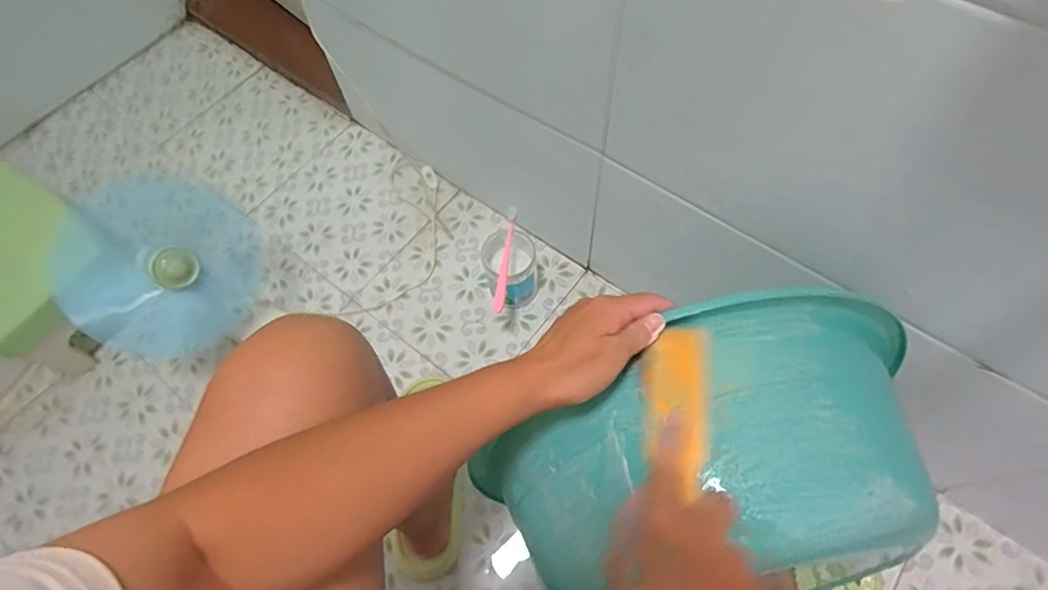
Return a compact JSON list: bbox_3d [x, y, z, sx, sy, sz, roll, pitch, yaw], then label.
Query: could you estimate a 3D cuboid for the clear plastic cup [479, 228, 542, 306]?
[{"bbox_3d":[-0.017,-0.051,0.857,0.095,0.121,0.101,-32,67,-11],"label":"clear plastic cup"}]

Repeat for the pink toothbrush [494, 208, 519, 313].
[{"bbox_3d":[-0.028,-0.059,0.797,0.015,0.019,0.178,5,65,6],"label":"pink toothbrush"}]

